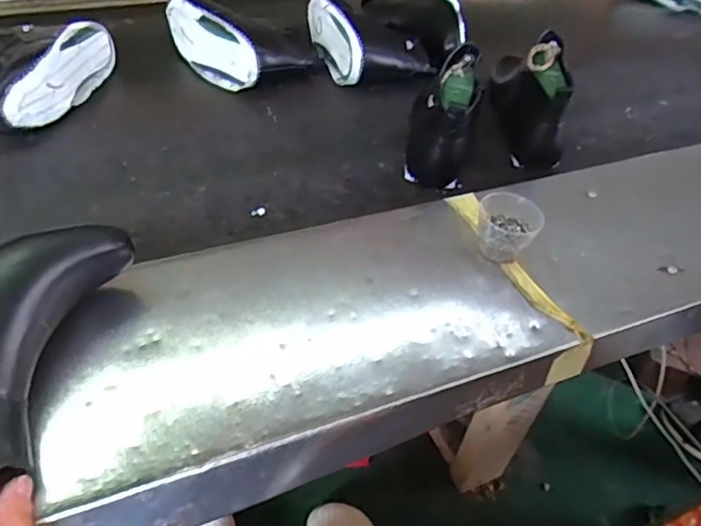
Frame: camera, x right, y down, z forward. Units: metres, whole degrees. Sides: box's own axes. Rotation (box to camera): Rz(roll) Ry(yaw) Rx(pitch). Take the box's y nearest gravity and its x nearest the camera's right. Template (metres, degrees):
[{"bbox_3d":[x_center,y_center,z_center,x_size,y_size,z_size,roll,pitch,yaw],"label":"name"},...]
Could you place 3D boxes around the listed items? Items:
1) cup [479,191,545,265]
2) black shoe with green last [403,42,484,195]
[{"bbox_3d":[0.161,-0.035,0.604,0.063,0.048,0.062,3,47,-3],"label":"cup"},{"bbox_3d":[0.121,-0.205,0.765,0.078,0.154,0.202,11,47,4],"label":"black shoe with green last"}]

